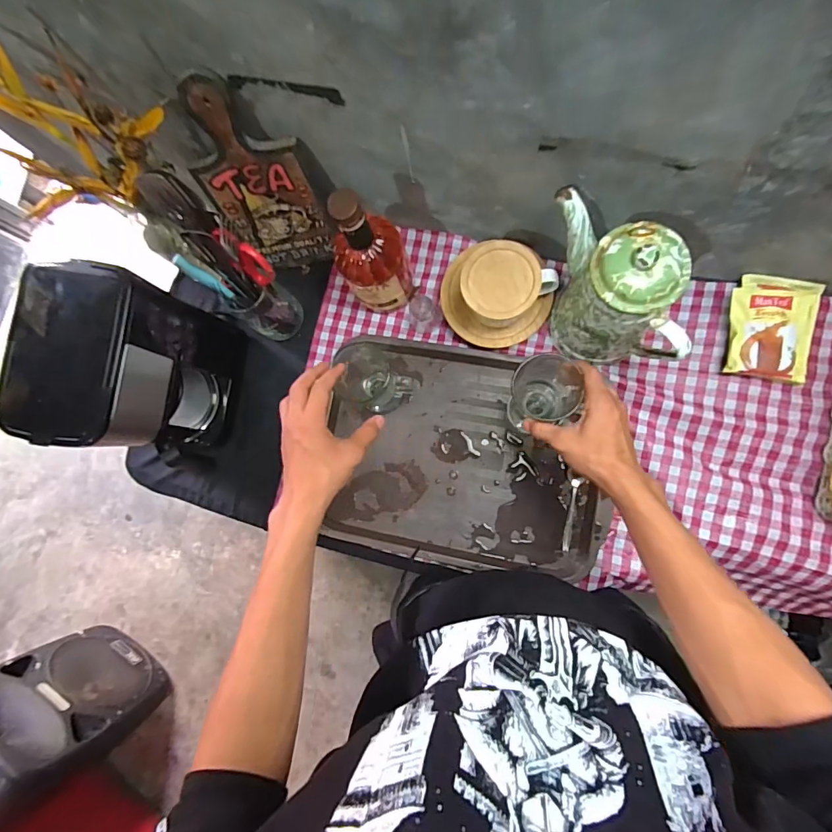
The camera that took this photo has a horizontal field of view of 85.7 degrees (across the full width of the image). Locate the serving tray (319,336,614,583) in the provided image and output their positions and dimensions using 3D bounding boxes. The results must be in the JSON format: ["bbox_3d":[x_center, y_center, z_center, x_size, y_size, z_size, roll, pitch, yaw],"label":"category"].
[{"bbox_3d":[0.069,0.056,0.651,0.392,0.025,0.305,8,86,8],"label":"serving tray"}]

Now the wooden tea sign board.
[{"bbox_3d":[-0.200,-0.292,0.582,0.133,0.274,0.009,-10,67,8],"label":"wooden tea sign board"}]

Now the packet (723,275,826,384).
[{"bbox_3d":[0.450,-0.112,0.567,0.097,0.018,0.130,9,88,9],"label":"packet"}]

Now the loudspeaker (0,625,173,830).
[{"bbox_3d":[-0.925,0.765,1.131,0.298,0.494,0.211,34,90,9],"label":"loudspeaker"}]

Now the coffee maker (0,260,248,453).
[{"bbox_3d":[-0.358,-0.058,0.596,0.134,0.256,0.199,5,85,8],"label":"coffee maker"}]

